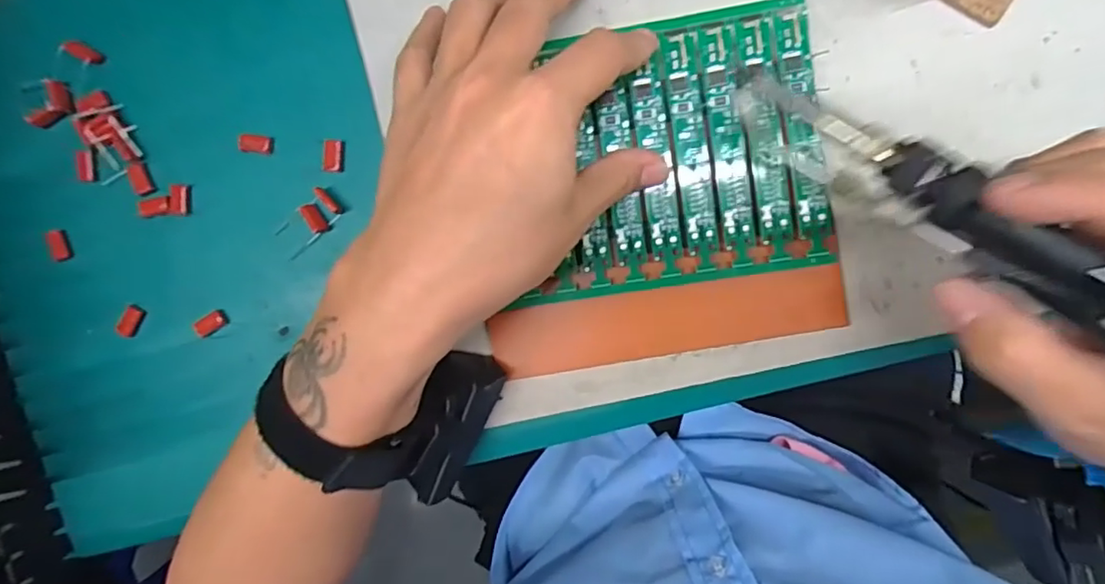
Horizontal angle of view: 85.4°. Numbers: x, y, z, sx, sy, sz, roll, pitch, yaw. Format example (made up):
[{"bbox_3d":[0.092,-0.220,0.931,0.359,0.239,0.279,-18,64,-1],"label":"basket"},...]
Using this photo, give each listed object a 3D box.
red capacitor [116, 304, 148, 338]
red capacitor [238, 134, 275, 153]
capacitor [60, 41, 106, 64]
[{"bbox_3d":[-0.223,0.016,0.316,0.008,0.008,0.017,35,97,2],"label":"red capacitor"},{"bbox_3d":[-0.151,-0.075,0.305,0.017,0.004,0.009,6,95,5],"label":"red capacitor"},{"bbox_3d":[-0.243,-0.125,0.310,0.022,0.006,0.008,22,96,4],"label":"capacitor"}]

